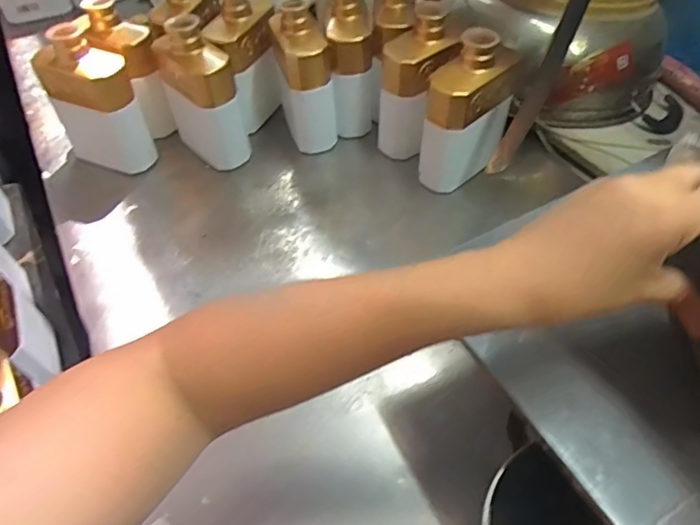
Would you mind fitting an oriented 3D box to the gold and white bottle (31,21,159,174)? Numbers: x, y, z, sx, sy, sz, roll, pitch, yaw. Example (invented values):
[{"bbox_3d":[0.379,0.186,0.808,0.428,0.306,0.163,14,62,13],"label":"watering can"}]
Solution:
[{"bbox_3d":[-0.287,-0.178,0.588,0.087,0.177,0.060,-29,54,-17],"label":"gold and white bottle"}]

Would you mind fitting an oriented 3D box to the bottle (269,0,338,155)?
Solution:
[{"bbox_3d":[-0.057,-0.221,0.637,0.060,0.175,0.057,-16,52,-7],"label":"bottle"}]

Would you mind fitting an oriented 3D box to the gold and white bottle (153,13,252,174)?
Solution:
[{"bbox_3d":[-0.181,-0.204,0.630,0.104,0.183,0.062,18,45,25],"label":"gold and white bottle"}]

